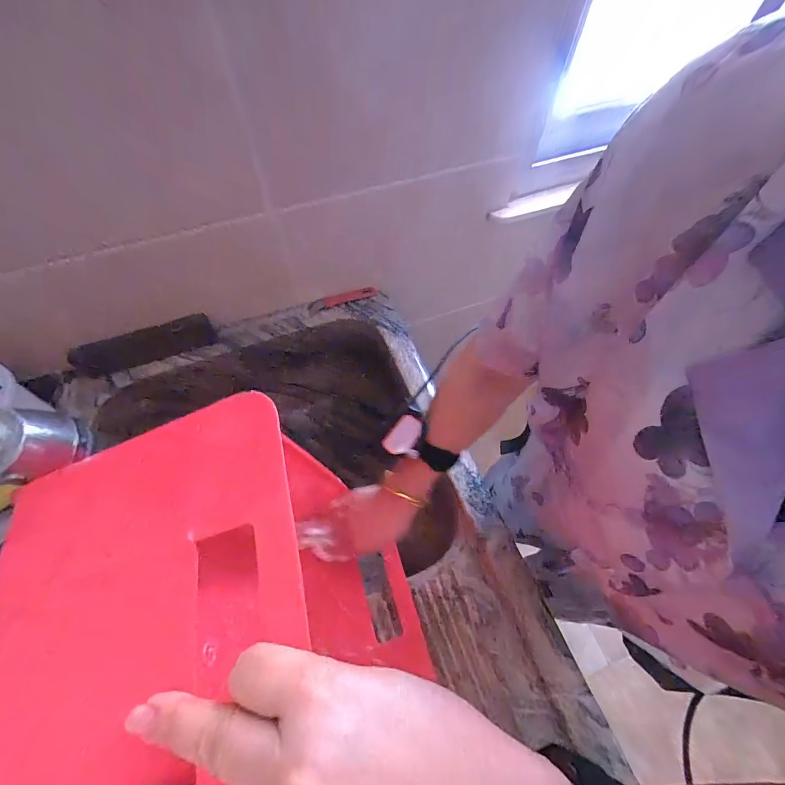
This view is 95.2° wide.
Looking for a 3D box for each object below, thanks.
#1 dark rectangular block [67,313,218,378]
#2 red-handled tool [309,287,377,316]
[{"bbox_3d":[-0.406,-0.077,0.591,0.208,0.047,0.039,-19,64,-11],"label":"dark rectangular block"},{"bbox_3d":[-0.092,-0.173,0.663,0.130,0.011,0.025,-20,64,-11],"label":"red-handled tool"}]

